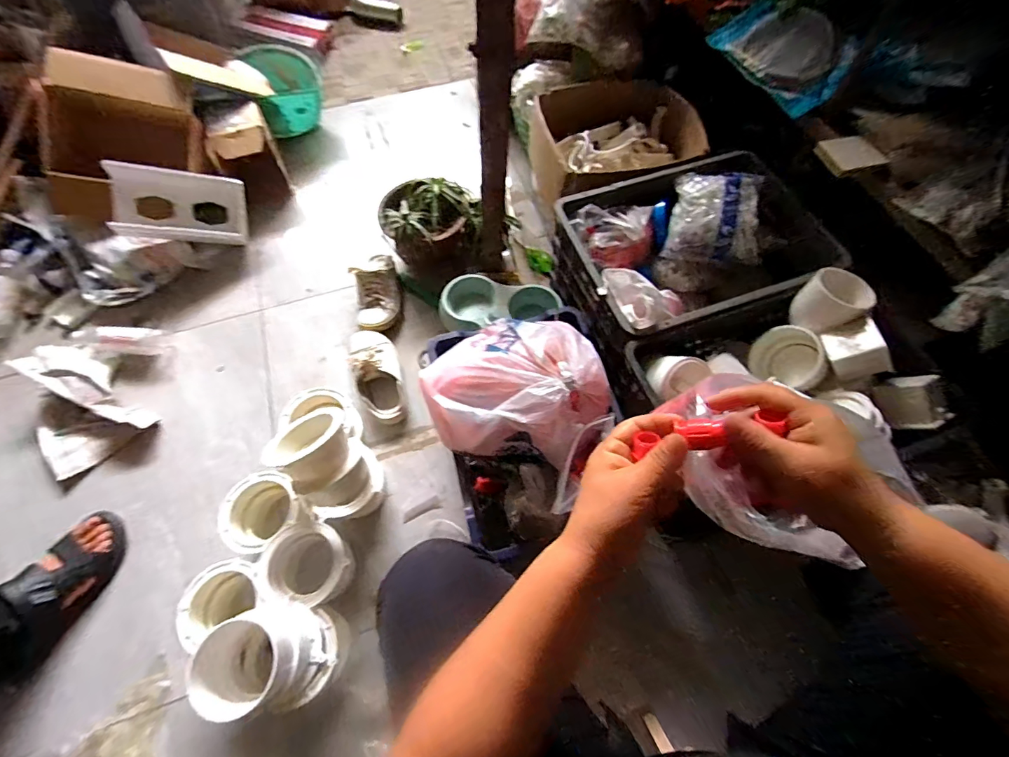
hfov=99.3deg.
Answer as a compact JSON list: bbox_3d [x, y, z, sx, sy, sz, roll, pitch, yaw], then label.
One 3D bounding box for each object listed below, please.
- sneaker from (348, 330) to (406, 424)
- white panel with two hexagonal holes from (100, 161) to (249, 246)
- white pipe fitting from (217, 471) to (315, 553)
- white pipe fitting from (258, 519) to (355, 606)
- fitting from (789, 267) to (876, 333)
[{"bbox_3d":[-0.284,-0.010,0.974,0.105,0.091,0.235,-21,66,-10],"label":"sneaker"},{"bbox_3d":[-0.839,-0.448,1.119,0.283,0.170,0.032,-3,23,-27],"label":"white panel with two hexagonal holes"},{"bbox_3d":[-0.441,0.256,0.816,0.133,0.122,0.127,0,64,-1],"label":"white pipe fitting"},{"bbox_3d":[-0.337,0.340,0.787,0.150,0.136,0.127,13,65,5],"label":"white pipe fitting"},{"bbox_3d":[0.587,-0.139,0.765,0.089,0.091,0.093,0,64,-1],"label":"fitting"}]

